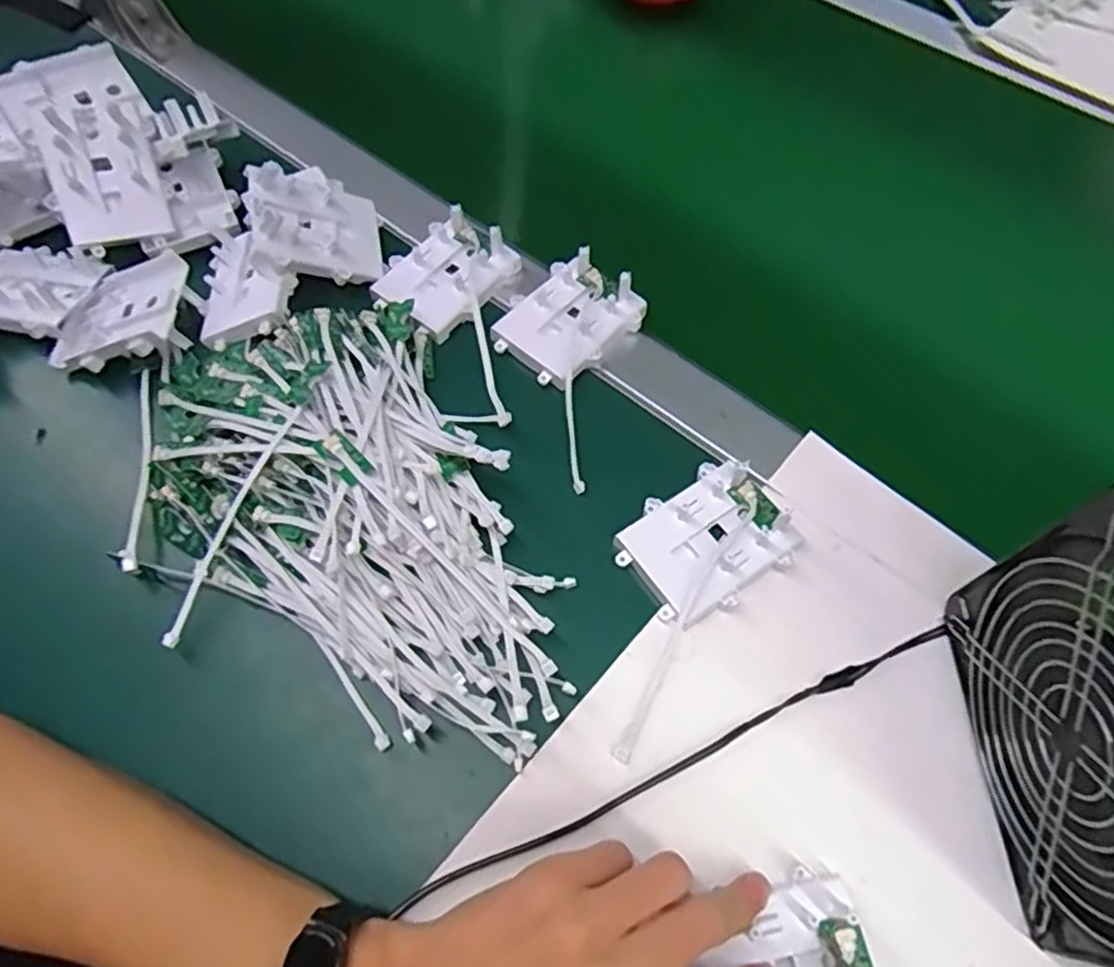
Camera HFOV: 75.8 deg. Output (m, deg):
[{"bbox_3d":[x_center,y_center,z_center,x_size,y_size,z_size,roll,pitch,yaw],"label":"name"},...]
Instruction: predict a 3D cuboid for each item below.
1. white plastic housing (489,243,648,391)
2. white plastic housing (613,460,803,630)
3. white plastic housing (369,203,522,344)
[{"bbox_3d":[0.007,-0.105,0.447,0.084,0.018,0.067,-41,70,-19],"label":"white plastic housing"},{"bbox_3d":[0.078,0.030,0.375,0.082,0.016,0.065,-32,67,-16],"label":"white plastic housing"},{"bbox_3d":[-0.072,-0.136,0.464,0.069,0.023,0.084,36,68,17],"label":"white plastic housing"}]

